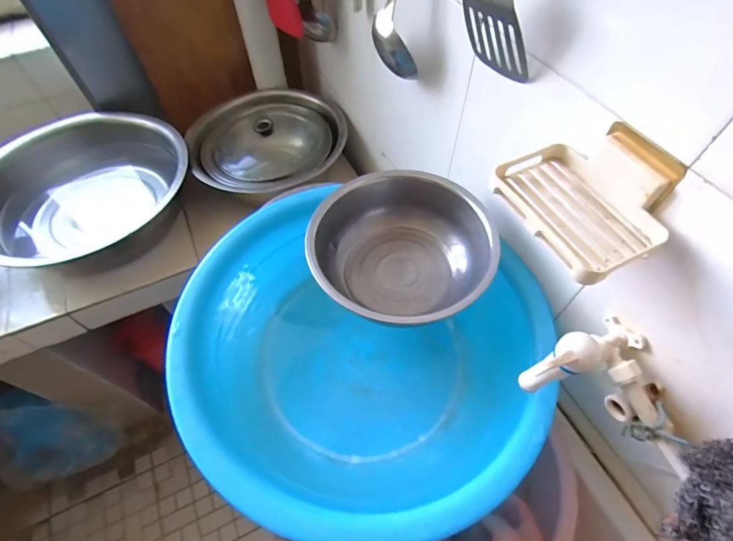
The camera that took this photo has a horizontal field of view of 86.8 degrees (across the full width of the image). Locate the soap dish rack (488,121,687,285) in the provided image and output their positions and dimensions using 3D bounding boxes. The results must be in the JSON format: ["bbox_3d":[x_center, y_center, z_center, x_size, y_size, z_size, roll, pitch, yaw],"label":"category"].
[{"bbox_3d":[0.177,-0.065,0.313,0.096,0.055,0.128,-23,60,-13],"label":"soap dish rack"}]

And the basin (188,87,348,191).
[{"bbox_3d":[-0.214,-0.282,0.861,0.330,0.083,0.261,0,57,0],"label":"basin"}]

